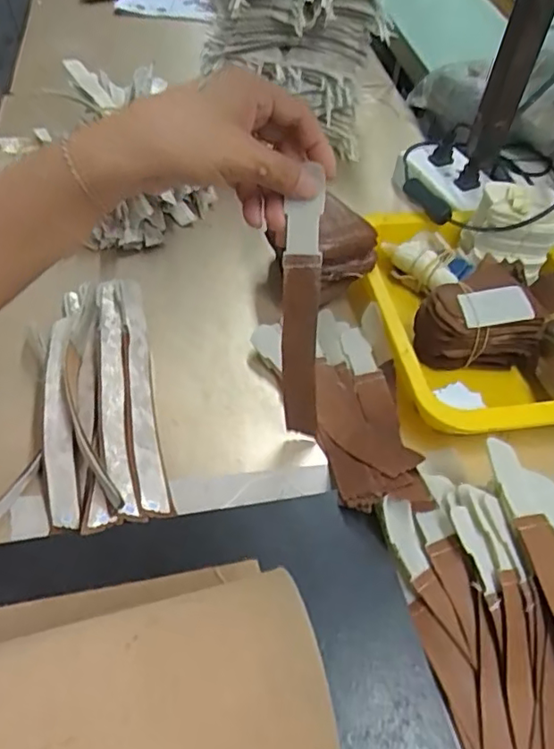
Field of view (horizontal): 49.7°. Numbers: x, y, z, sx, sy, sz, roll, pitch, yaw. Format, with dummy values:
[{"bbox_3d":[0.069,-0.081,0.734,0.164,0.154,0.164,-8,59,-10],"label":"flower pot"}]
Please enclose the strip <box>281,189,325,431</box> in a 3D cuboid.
[{"bbox_3d":[0.016,-0.030,0.415,0.024,0.177,0.031,-12,39,-15],"label":"strip"}]

